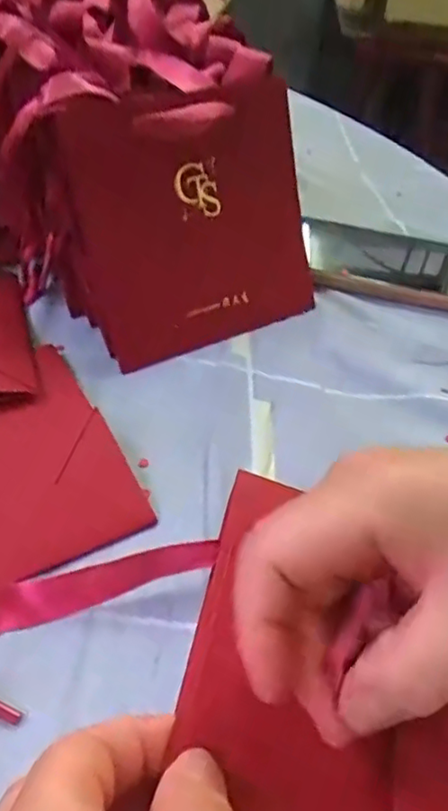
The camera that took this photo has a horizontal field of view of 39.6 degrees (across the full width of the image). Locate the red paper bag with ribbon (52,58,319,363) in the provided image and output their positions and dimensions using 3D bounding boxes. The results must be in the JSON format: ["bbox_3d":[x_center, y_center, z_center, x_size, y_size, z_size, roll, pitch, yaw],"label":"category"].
[{"bbox_3d":[-0.015,-0.107,0.362,0.139,0.143,0.016,-19,23,-19],"label":"red paper bag with ribbon"}]

